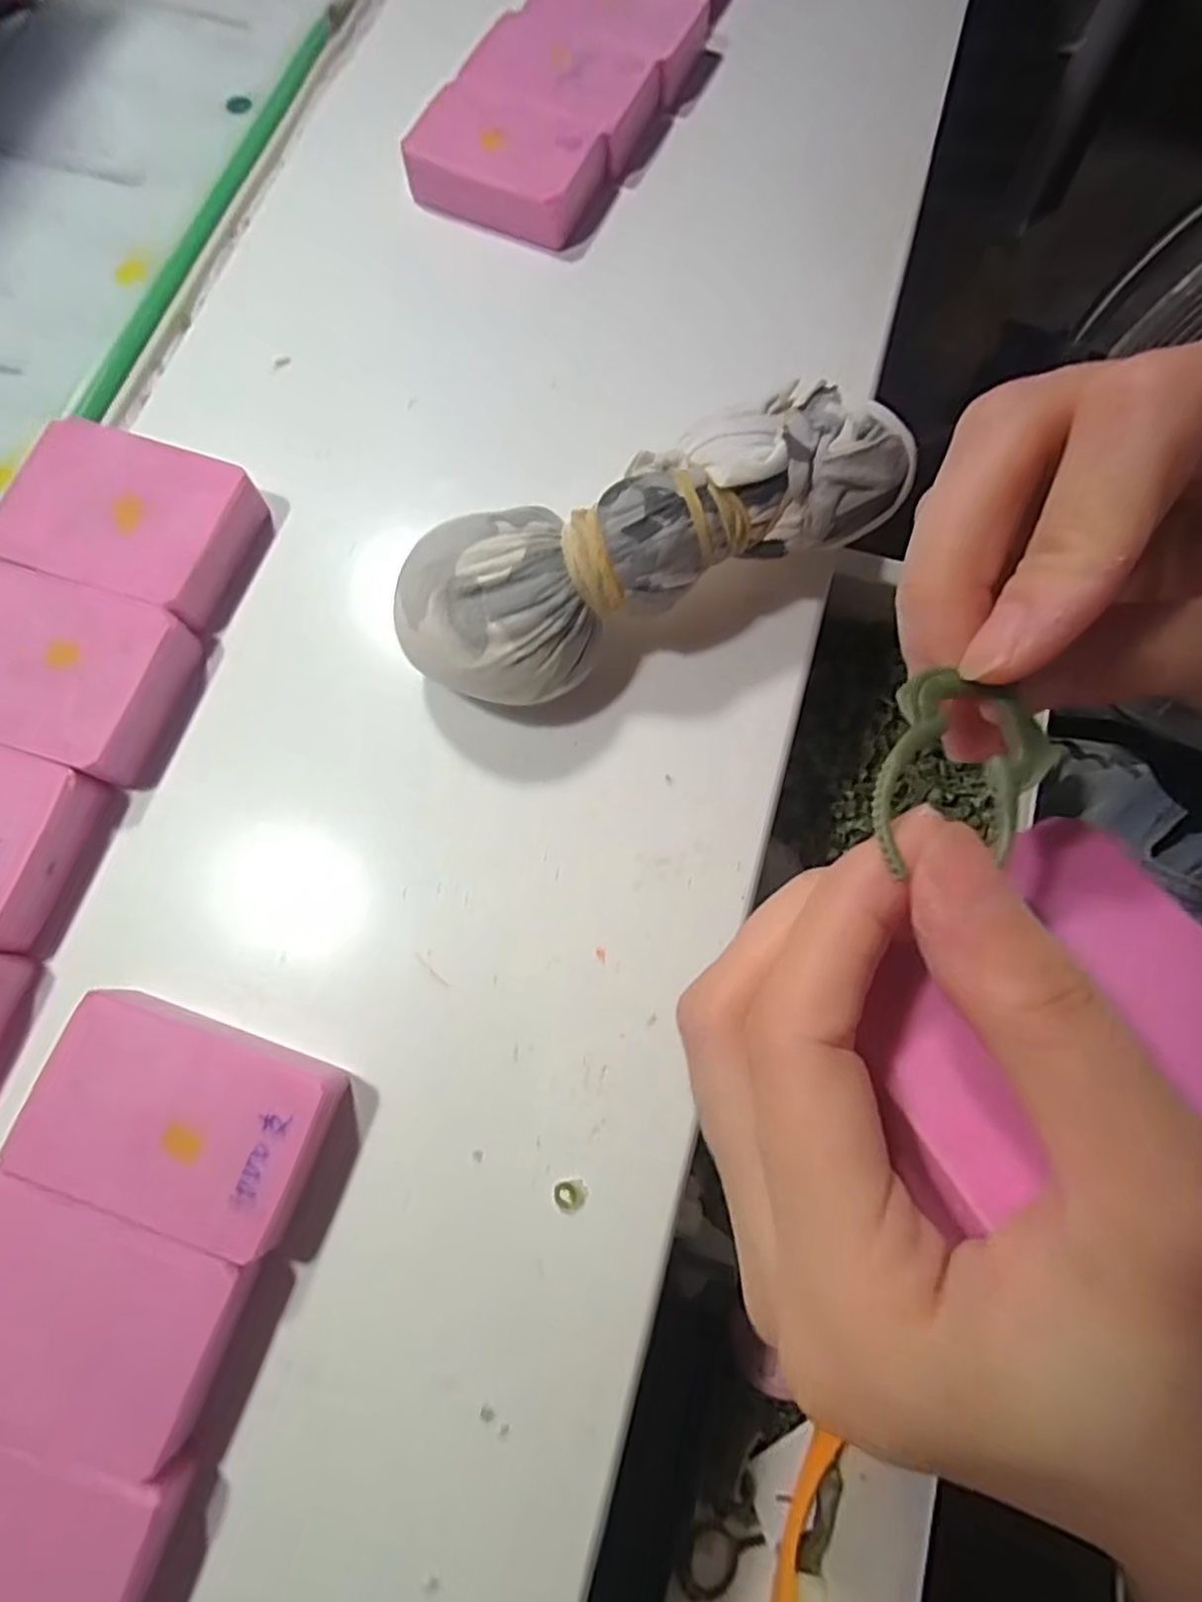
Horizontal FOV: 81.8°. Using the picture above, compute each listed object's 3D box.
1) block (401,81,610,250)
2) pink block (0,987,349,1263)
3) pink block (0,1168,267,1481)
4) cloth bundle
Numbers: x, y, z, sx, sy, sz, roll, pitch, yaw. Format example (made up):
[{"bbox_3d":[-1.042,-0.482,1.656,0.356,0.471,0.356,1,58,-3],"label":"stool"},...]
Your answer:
[{"bbox_3d":[-0.036,-0.247,0.270,0.068,0.023,0.042,23,76,6],"label":"block"},{"bbox_3d":[-0.106,0.081,0.180,0.072,0.019,0.047,18,76,5],"label":"pink block"},{"bbox_3d":[-0.123,0.122,0.168,0.072,0.018,0.045,17,76,5],"label":"pink block"},{"bbox_3d":[0.015,-0.071,0.208,0.146,0.050,0.046,-23,76,-6],"label":"cloth bundle"}]

